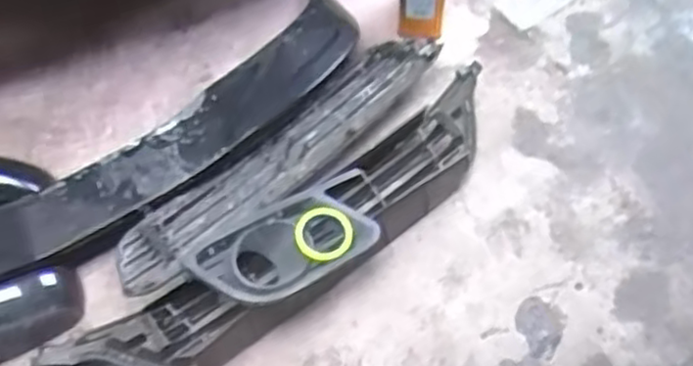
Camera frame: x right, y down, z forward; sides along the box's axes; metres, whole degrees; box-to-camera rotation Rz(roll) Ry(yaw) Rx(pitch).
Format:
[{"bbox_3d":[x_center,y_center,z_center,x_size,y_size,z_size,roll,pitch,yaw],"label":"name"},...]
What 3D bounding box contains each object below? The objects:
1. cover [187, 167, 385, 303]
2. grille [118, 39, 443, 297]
[{"bbox_3d":[-0.098,0.114,1.284,0.331,0.087,0.181,-23,60,-11],"label":"cover"},{"bbox_3d":[-0.114,-0.065,1.420,0.158,0.086,0.784,38,67,23],"label":"grille"}]

